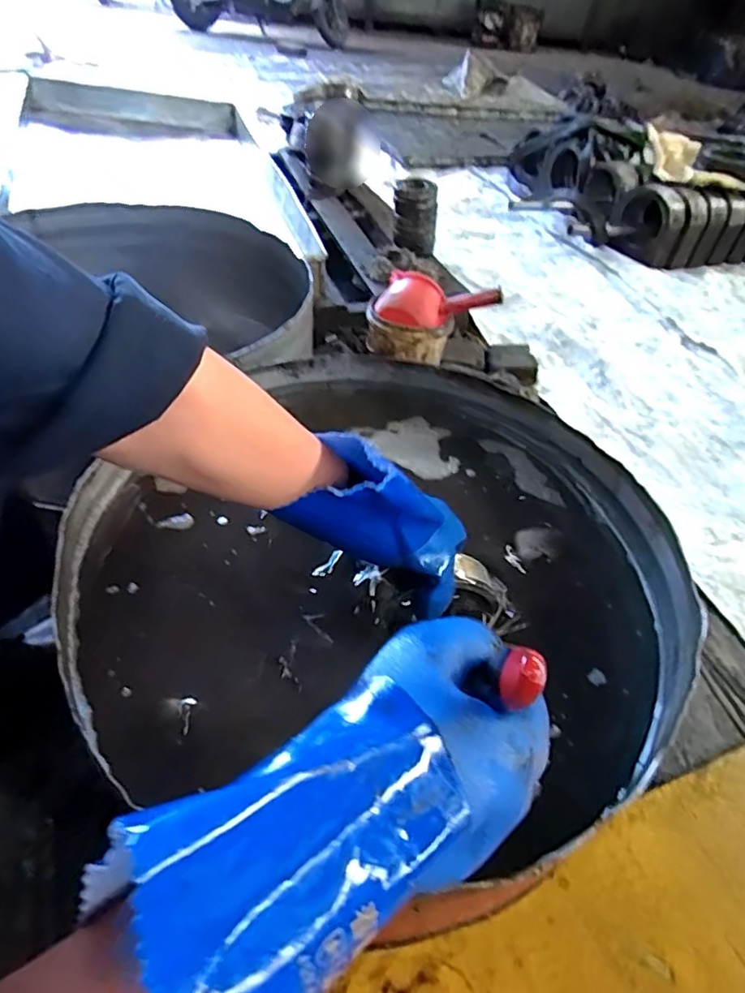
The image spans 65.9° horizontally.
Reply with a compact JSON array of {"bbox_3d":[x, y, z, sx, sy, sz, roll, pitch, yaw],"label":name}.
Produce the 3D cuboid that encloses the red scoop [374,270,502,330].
[{"bbox_3d":[0.131,-0.391,1.217,0.244,0.075,0.137,22,82,11],"label":"red scoop"}]

